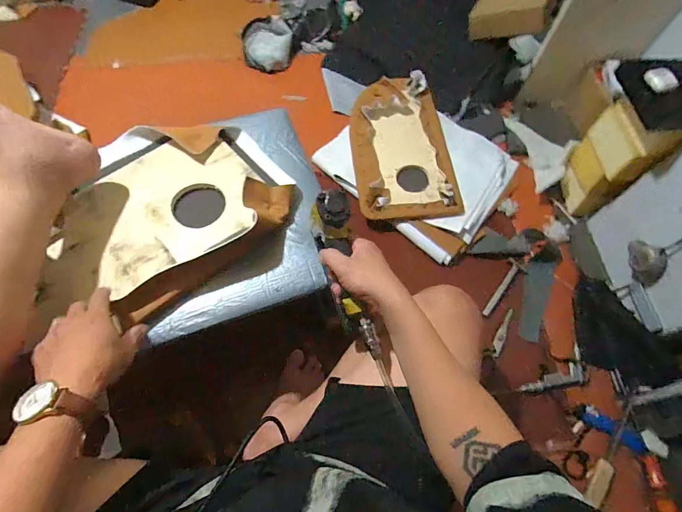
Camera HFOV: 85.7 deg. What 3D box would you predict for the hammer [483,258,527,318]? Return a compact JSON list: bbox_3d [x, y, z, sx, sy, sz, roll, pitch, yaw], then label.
[{"bbox_3d":[0.374,0.072,0.857,0.045,0.019,0.159,40,69,14],"label":"hammer"}]

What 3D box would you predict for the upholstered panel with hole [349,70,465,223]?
[{"bbox_3d":[0.158,-0.300,0.977,0.254,0.053,0.447,-2,65,-5],"label":"upholstered panel with hole"}]

